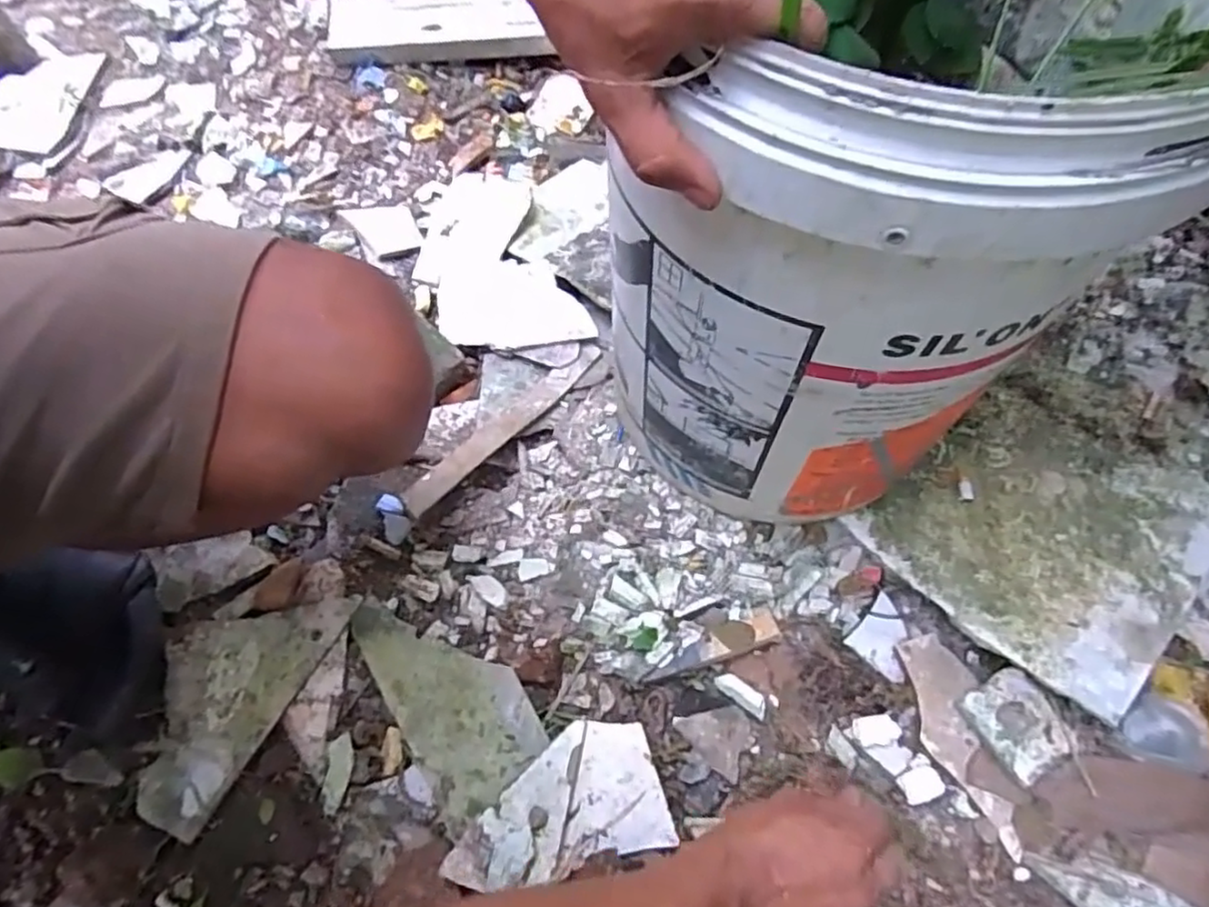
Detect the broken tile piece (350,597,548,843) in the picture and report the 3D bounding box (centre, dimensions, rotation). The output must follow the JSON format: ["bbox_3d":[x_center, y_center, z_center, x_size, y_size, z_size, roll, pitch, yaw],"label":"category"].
[{"bbox_3d":[-0.114,0.170,0.497,0.088,0.011,0.173,-31,64,-12],"label":"broken tile piece"}]

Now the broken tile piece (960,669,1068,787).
[{"bbox_3d":[0.290,0.188,0.478,0.056,0.018,0.062,-28,64,-11],"label":"broken tile piece"}]

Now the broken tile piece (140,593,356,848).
[{"bbox_3d":[-0.285,0.172,0.510,0.111,0.013,0.180,24,66,16],"label":"broken tile piece"}]

